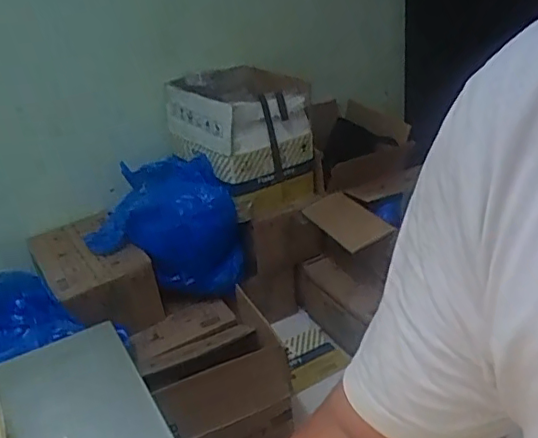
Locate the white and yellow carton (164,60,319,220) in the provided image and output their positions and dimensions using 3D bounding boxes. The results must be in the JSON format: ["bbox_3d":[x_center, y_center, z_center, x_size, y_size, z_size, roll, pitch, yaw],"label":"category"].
[{"bbox_3d":[-0.086,-0.237,1.719,0.343,0.354,0.333,22,39,40],"label":"white and yellow carton"}]

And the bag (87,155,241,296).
[{"bbox_3d":[-0.305,0.033,1.629,0.392,0.346,0.236,-19,32,-22],"label":"bag"}]

